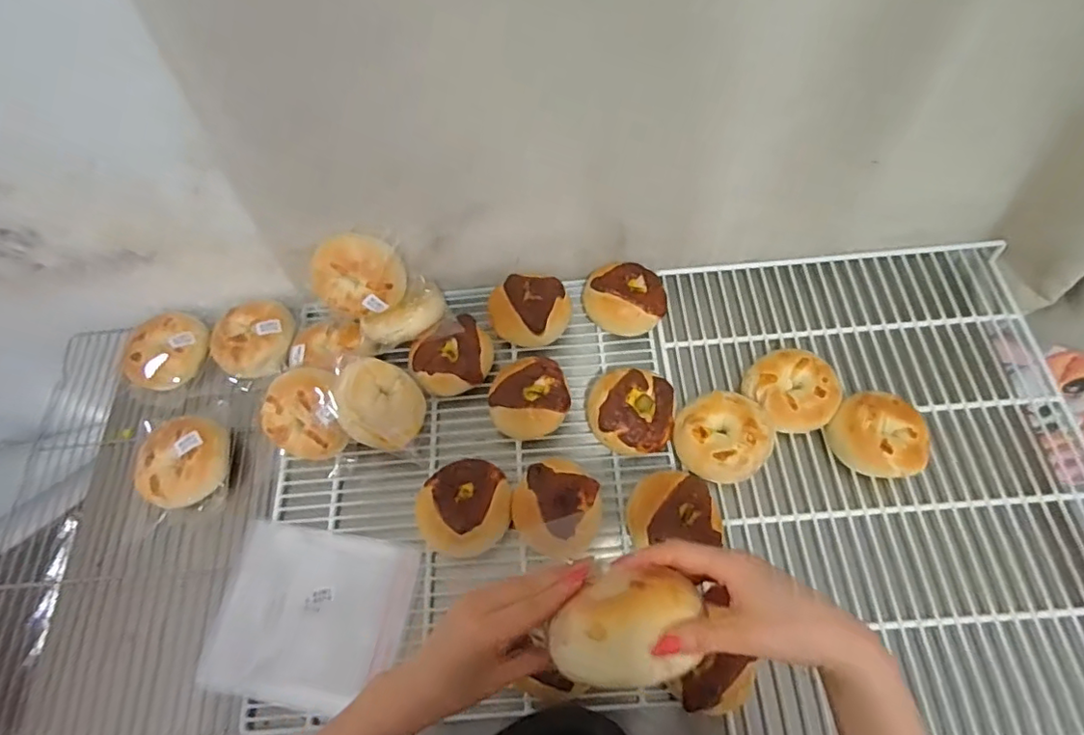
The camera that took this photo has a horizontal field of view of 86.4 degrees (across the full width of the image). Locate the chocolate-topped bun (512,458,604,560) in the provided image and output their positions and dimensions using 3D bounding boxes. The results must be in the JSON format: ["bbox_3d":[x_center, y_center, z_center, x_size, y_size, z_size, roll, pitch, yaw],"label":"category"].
[{"bbox_3d":[0.015,0.163,0.677,0.105,0.071,0.100,-1,64,3],"label":"chocolate-topped bun"}]

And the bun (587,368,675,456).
[{"bbox_3d":[0.111,0.059,0.727,0.106,0.065,0.101,-1,64,3],"label":"bun"}]

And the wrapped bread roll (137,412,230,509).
[{"bbox_3d":[-0.446,0.118,0.721,0.111,0.055,0.103,-1,64,3],"label":"wrapped bread roll"}]

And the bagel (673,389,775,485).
[{"bbox_3d":[0.223,0.089,0.716,0.115,0.055,0.110,-1,64,3],"label":"bagel"}]

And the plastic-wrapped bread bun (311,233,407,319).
[{"bbox_3d":[-0.239,-0.121,0.742,0.118,0.110,0.043,-10,31,8],"label":"plastic-wrapped bread bun"}]

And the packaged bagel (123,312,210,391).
[{"bbox_3d":[-0.524,-0.028,0.800,0.101,0.041,0.115,25,68,15],"label":"packaged bagel"}]

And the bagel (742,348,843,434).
[{"bbox_3d":[0.315,0.031,0.734,0.099,0.058,0.110,-32,66,-12],"label":"bagel"}]

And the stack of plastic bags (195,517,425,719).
[{"bbox_3d":[-0.260,0.282,0.659,0.212,0.013,0.181,8,65,7],"label":"stack of plastic bags"}]

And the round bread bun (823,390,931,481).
[{"bbox_3d":[0.404,0.085,0.701,0.093,0.061,0.103,-19,64,-6],"label":"round bread bun"}]

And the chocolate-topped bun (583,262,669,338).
[{"bbox_3d":[0.115,-0.095,0.804,0.109,0.066,0.100,-7,64,0],"label":"chocolate-topped bun"}]

